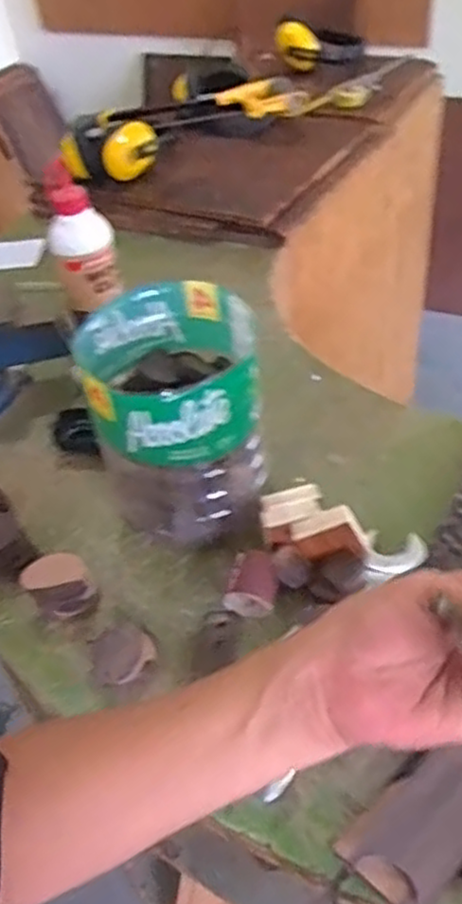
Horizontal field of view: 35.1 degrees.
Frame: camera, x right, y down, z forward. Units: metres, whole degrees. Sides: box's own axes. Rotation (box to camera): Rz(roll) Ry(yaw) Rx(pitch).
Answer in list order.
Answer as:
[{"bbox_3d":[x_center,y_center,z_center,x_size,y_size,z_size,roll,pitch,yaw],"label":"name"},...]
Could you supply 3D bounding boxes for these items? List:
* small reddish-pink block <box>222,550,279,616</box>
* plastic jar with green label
[{"bbox_3d":[0.018,0.111,0.606,0.036,0.033,0.048,8,45,16],"label":"small reddish-pink block"},{"bbox_3d":[-0.046,-0.022,0.643,0.135,0.190,0.159,-9,43,-1],"label":"plastic jar with green label"}]

